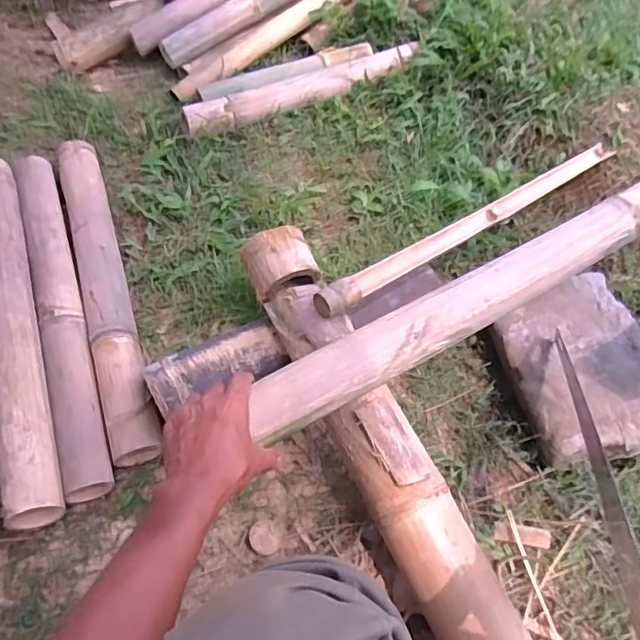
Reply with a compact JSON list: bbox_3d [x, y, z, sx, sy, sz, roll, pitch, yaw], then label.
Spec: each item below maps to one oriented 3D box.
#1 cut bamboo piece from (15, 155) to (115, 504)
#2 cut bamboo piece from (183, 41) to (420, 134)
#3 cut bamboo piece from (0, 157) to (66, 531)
[{"bbox_3d":[-0.386,-0.032,0.829,0.063,0.057,0.597,-16,56,-13],"label":"cut bamboo piece"},{"bbox_3d":[-0.028,-0.474,1.135,0.508,0.043,0.070,-24,58,-18],"label":"cut bamboo piece"},{"bbox_3d":[-0.435,-0.015,0.781,0.069,0.055,0.610,-18,58,-12],"label":"cut bamboo piece"}]

